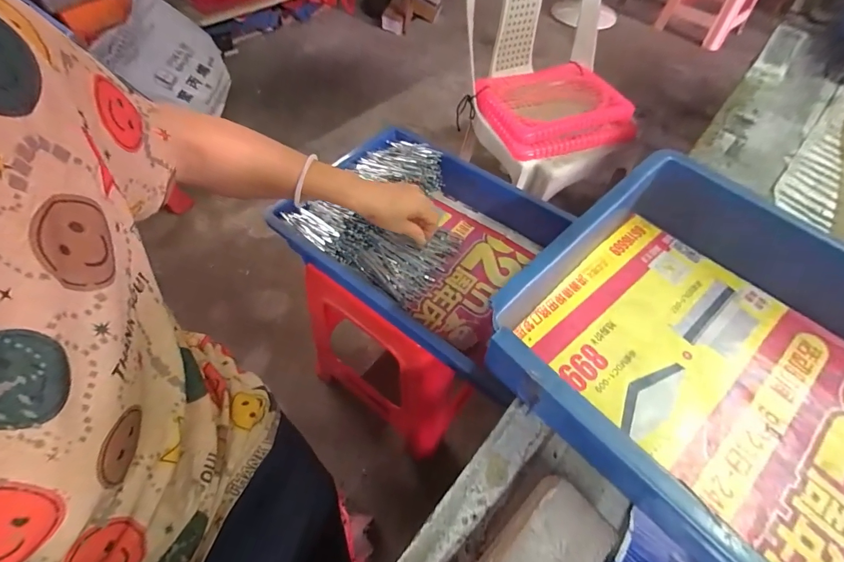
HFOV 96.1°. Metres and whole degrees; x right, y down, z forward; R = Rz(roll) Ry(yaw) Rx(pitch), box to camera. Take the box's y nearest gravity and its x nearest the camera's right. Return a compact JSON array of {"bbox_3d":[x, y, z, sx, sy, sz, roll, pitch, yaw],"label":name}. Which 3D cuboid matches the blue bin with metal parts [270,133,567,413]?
[{"bbox_3d":[-0.003,-0.068,0.565,0.342,0.083,0.290,33,60,16],"label":"blue bin with metal parts"}]

